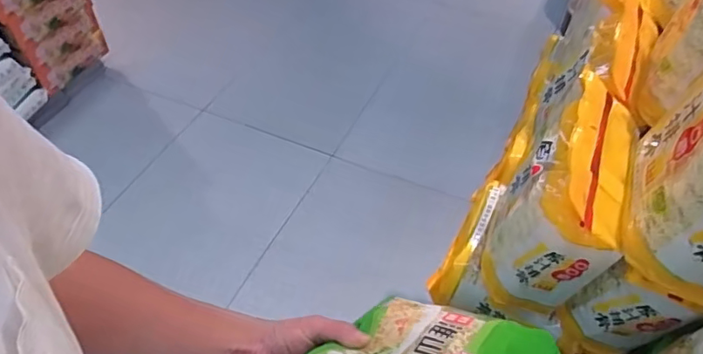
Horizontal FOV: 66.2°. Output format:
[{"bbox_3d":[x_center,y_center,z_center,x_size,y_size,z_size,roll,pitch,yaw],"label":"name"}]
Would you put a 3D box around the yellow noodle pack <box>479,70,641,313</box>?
[{"bbox_3d":[0.228,0.025,0.594,0.114,0.201,0.180,16,51,15],"label":"yellow noodle pack"}]

